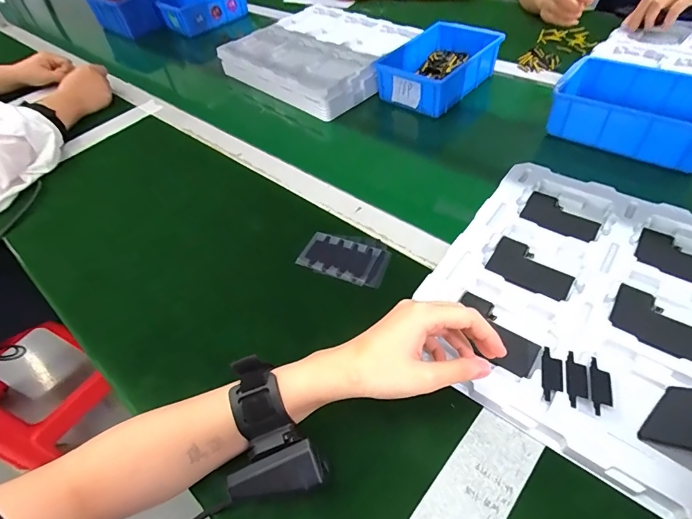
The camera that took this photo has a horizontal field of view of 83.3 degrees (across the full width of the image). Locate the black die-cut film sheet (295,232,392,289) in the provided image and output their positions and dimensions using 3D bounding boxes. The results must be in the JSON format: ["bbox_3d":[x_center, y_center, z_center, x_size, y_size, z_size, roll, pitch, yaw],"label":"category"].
[{"bbox_3d":[-0.001,-0.003,0.441,0.098,0.006,0.061,13,53,18],"label":"black die-cut film sheet"}]

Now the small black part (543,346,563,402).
[{"bbox_3d":[0.169,0.093,0.317,0.014,0.004,0.046,11,52,17],"label":"small black part"}]

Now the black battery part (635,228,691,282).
[{"bbox_3d":[0.338,0.000,0.390,0.080,0.008,0.057,27,58,27],"label":"black battery part"}]

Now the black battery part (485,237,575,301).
[{"bbox_3d":[0.187,0.009,0.395,0.078,0.010,0.057,27,58,27],"label":"black battery part"}]

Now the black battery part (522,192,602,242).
[{"bbox_3d":[0.247,-0.049,0.447,0.079,0.008,0.058,26,58,27],"label":"black battery part"}]

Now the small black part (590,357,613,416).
[{"bbox_3d":[0.204,0.101,0.310,0.016,0.004,0.046,12,52,18],"label":"small black part"}]

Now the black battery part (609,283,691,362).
[{"bbox_3d":[0.280,0.058,0.343,0.078,0.009,0.058,28,58,28],"label":"black battery part"}]

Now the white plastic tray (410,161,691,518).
[{"bbox_3d":[0.233,0.030,0.368,0.264,0.017,0.309,27,58,27],"label":"white plastic tray"}]

